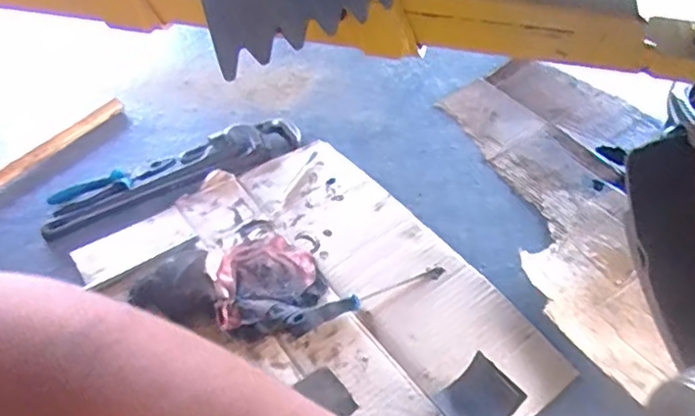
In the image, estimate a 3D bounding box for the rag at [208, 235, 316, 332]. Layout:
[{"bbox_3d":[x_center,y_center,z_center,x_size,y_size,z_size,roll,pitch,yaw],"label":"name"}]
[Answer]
[{"bbox_3d":[-0.114,0.086,0.819,0.136,0.037,0.143,-14,46,-12],"label":"rag"}]

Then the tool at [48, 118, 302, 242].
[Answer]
[{"bbox_3d":[-0.278,-0.058,0.988,0.426,0.029,0.088,-26,50,-23],"label":"tool"}]

